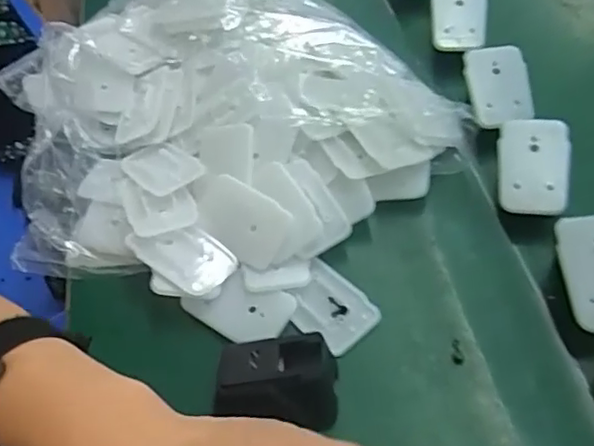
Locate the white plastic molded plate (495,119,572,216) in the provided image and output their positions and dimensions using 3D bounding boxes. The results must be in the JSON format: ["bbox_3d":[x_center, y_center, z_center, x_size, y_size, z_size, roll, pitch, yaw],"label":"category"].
[{"bbox_3d":[0.159,-0.038,0.407,0.045,0.005,0.067,1,74,20],"label":"white plastic molded plate"}]

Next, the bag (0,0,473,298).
[{"bbox_3d":[-0.080,-0.090,0.457,0.297,0.073,0.309,-32,57,-17],"label":"bag"}]

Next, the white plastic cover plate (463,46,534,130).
[{"bbox_3d":[0.153,-0.104,0.457,0.045,0.009,0.063,-10,80,-1],"label":"white plastic cover plate"}]

